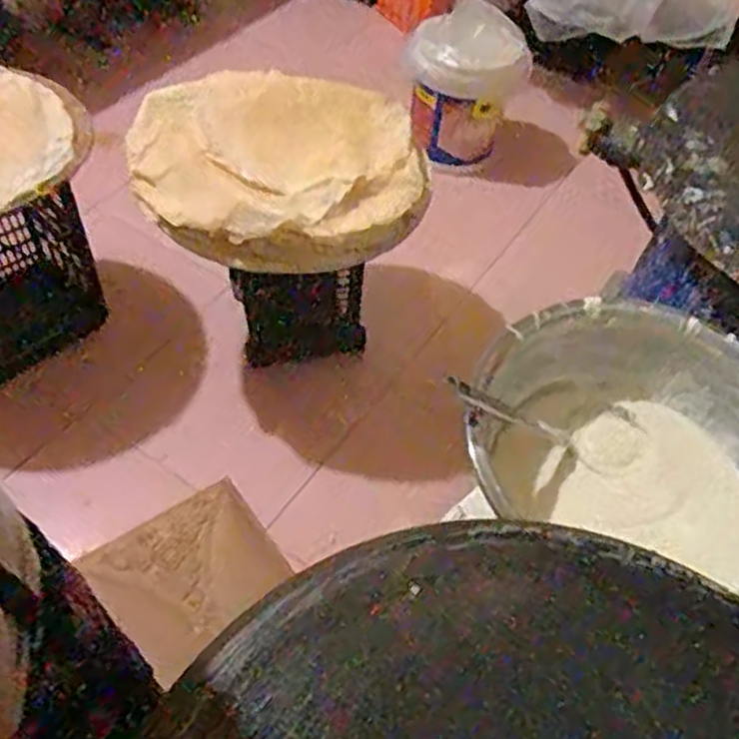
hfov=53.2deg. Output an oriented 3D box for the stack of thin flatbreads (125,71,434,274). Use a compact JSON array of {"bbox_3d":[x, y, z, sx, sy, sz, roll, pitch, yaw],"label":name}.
[{"bbox_3d":[-0.172,-0.395,1.402,0.559,0.128,0.480,21,53,11],"label":"stack of thin flatbreads"}]

